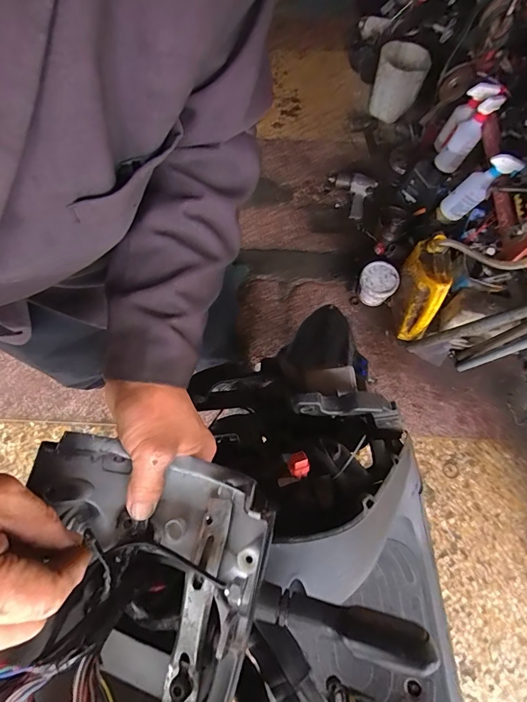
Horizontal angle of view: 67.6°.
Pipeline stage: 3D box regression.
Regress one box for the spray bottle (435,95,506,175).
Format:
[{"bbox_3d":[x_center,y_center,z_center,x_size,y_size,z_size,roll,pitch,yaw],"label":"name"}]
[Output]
[{"bbox_3d":[0.568,-0.608,1.113,0.082,0.209,0.082,32,72,11],"label":"spray bottle"}]

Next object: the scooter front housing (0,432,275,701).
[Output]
[{"bbox_3d":[-0.091,0.161,0.234,0.153,0.083,0.196,16,73,3],"label":"scooter front housing"}]

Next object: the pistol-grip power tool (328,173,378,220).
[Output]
[{"bbox_3d":[0.308,-0.571,1.435,0.170,0.066,0.160,18,73,5],"label":"pistol-grip power tool"}]

